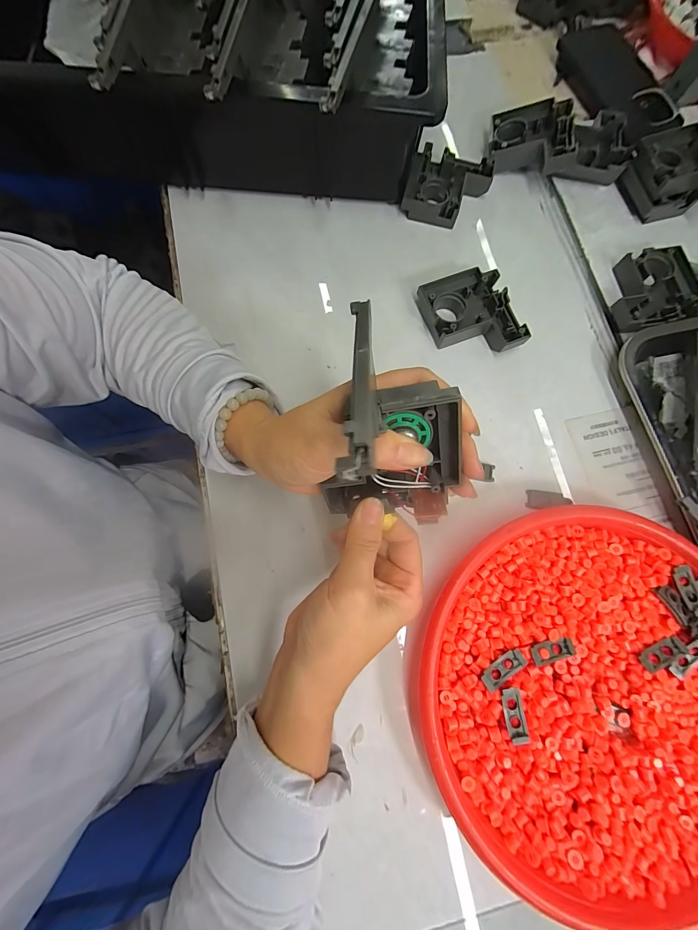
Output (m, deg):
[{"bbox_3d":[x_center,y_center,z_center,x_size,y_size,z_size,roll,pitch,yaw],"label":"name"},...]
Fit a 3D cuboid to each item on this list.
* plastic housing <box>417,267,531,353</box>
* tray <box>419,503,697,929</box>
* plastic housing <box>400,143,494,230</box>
[{"bbox_3d":[0.111,-0.138,0.320,0.078,0.022,0.083,-17,78,-5],"label":"plastic housing"},{"bbox_3d":[0.173,0.158,0.247,0.240,0.031,0.238,0,77,-1],"label":"tray"},{"bbox_3d":[0.099,-0.283,0.351,0.080,0.024,0.076,15,77,2],"label":"plastic housing"}]

